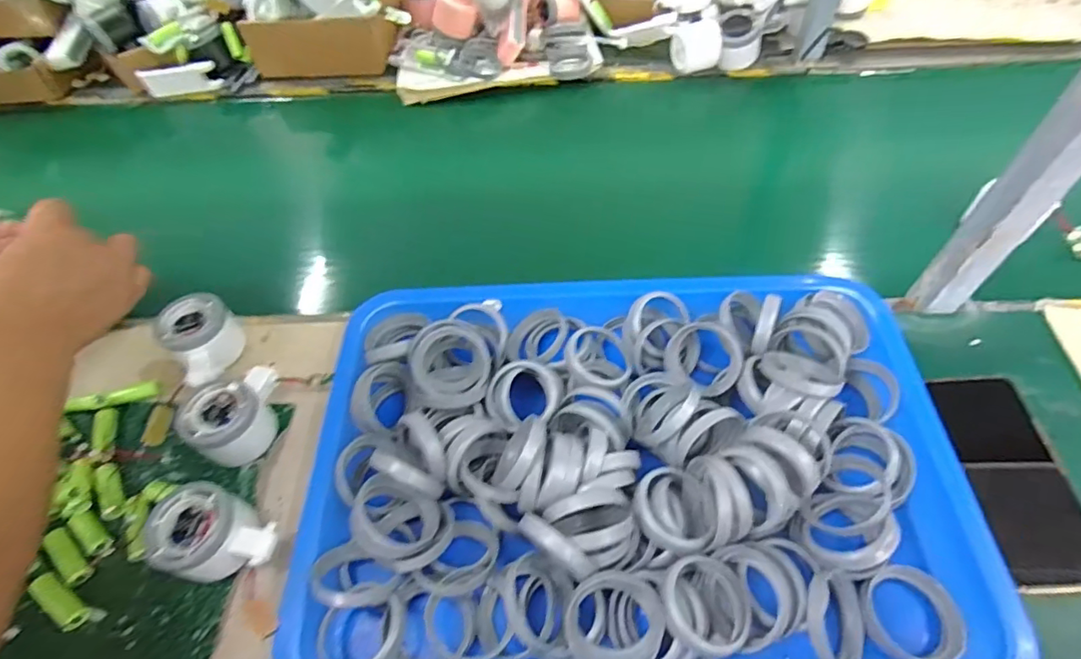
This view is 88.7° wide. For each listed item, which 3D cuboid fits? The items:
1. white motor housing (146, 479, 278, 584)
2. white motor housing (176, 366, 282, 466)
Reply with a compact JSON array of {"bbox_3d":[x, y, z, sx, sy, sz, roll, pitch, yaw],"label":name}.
[{"bbox_3d":[-0.236,0.153,0.407,0.080,0.056,0.061,20,58,17],"label":"white motor housing"},{"bbox_3d":[-0.254,0.070,0.469,0.058,0.053,0.081,25,60,20],"label":"white motor housing"}]

